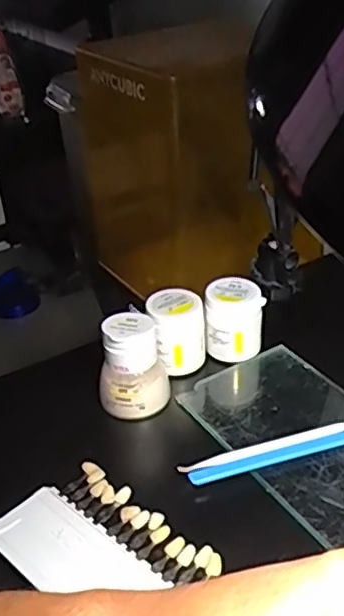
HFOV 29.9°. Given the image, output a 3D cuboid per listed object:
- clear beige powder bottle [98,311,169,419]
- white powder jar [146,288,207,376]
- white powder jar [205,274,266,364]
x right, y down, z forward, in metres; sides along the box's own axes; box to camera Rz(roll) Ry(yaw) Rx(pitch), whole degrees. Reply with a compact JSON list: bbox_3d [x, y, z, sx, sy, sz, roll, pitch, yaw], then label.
[{"bbox_3d":[-0.026,0.039,0.450,0.043,0.063,0.039,2,34,10],"label":"clear beige powder bottle"},{"bbox_3d":[0.004,0.018,0.489,0.040,0.054,0.037,-3,33,2],"label":"white powder jar"},{"bbox_3d":[0.049,0.009,0.501,0.044,0.053,0.043,-2,33,4],"label":"white powder jar"}]

